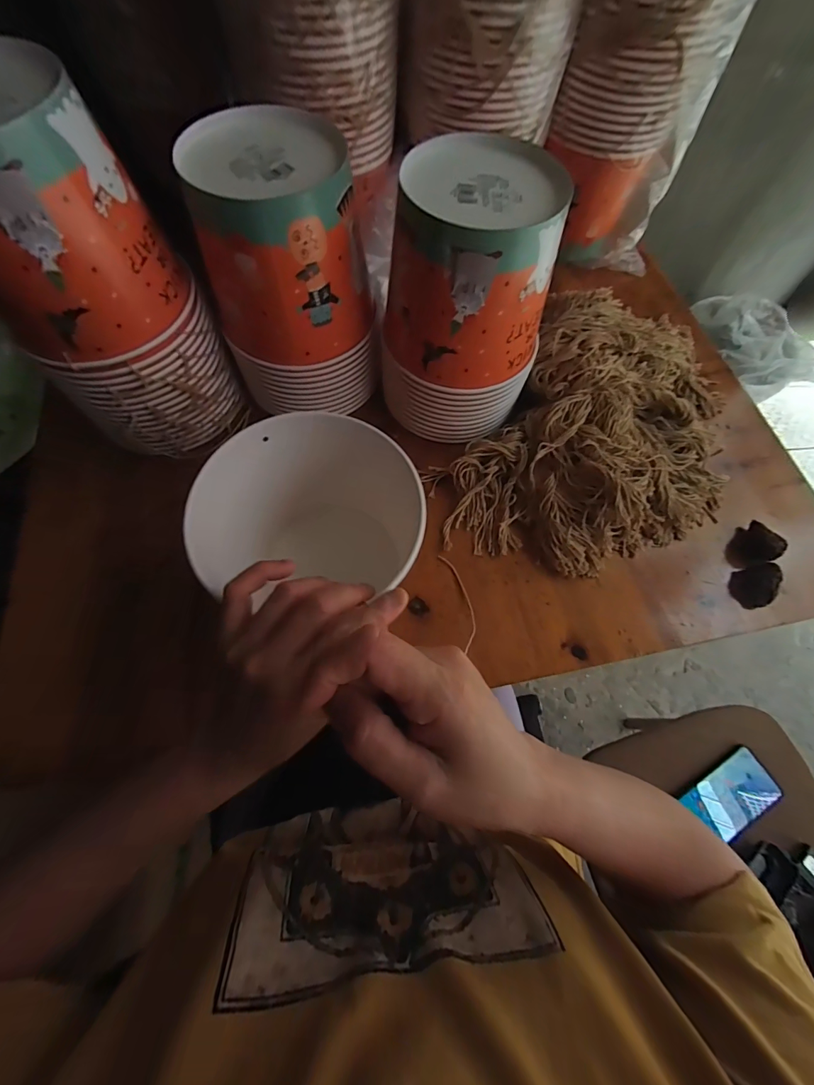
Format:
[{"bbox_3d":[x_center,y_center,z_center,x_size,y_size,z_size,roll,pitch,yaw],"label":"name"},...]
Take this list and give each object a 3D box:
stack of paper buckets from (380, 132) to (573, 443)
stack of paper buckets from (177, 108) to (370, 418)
[{"bbox_3d":[0.058,-0.220,0.387,0.143,0.203,0.132,18,67,4],"label":"stack of paper buckets"},{"bbox_3d":[-0.112,-0.245,0.384,0.143,0.199,0.133,-17,69,-10],"label":"stack of paper buckets"}]

